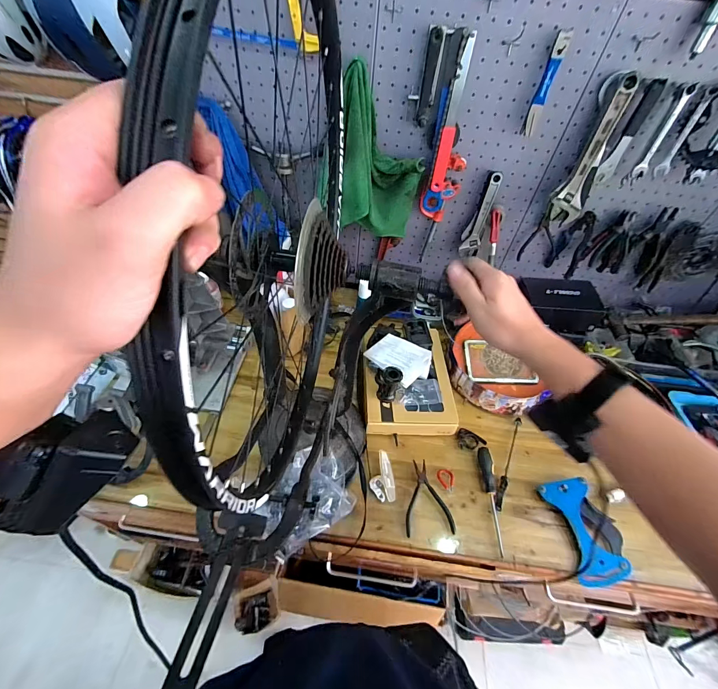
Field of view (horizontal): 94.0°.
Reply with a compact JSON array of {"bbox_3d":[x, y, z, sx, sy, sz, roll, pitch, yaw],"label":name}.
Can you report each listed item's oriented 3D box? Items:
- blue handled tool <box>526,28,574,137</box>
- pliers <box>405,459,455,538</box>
[{"bbox_3d":[0.385,-0.533,0.693,0.026,0.170,0.029,21,51,11],"label":"blue handled tool"},{"bbox_3d":[0.144,0.327,0.723,0.099,0.016,0.147,1,50,-5],"label":"pliers"}]

